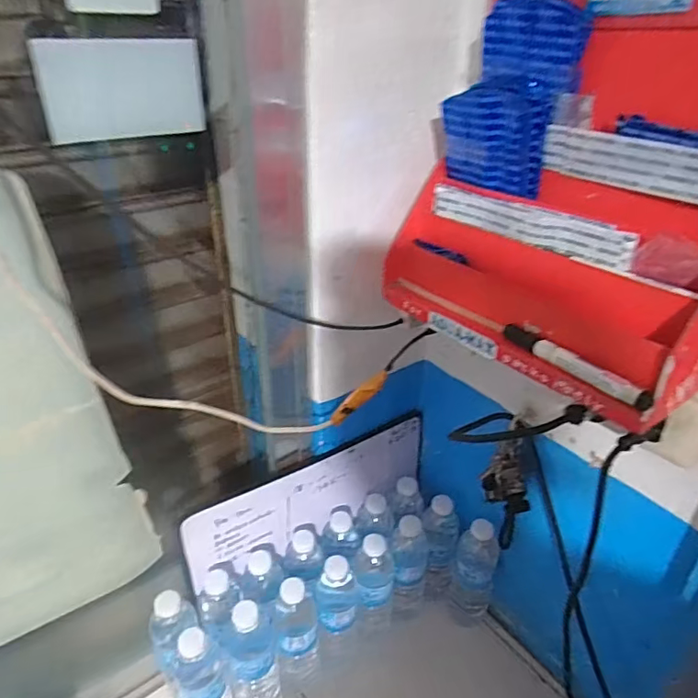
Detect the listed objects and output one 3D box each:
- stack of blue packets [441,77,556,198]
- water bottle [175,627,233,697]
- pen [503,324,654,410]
[{"bbox_3d":[0.142,-0.210,0.526,0.039,0.097,0.099,-21,38,-33],"label":"stack of blue packets"},{"bbox_3d":[-0.183,0.430,0.678,0.065,0.203,0.050,-11,34,-21],"label":"water bottle"},{"bbox_3d":[0.185,0.009,0.450,0.017,0.016,0.140,-16,36,-27],"label":"pen"}]

